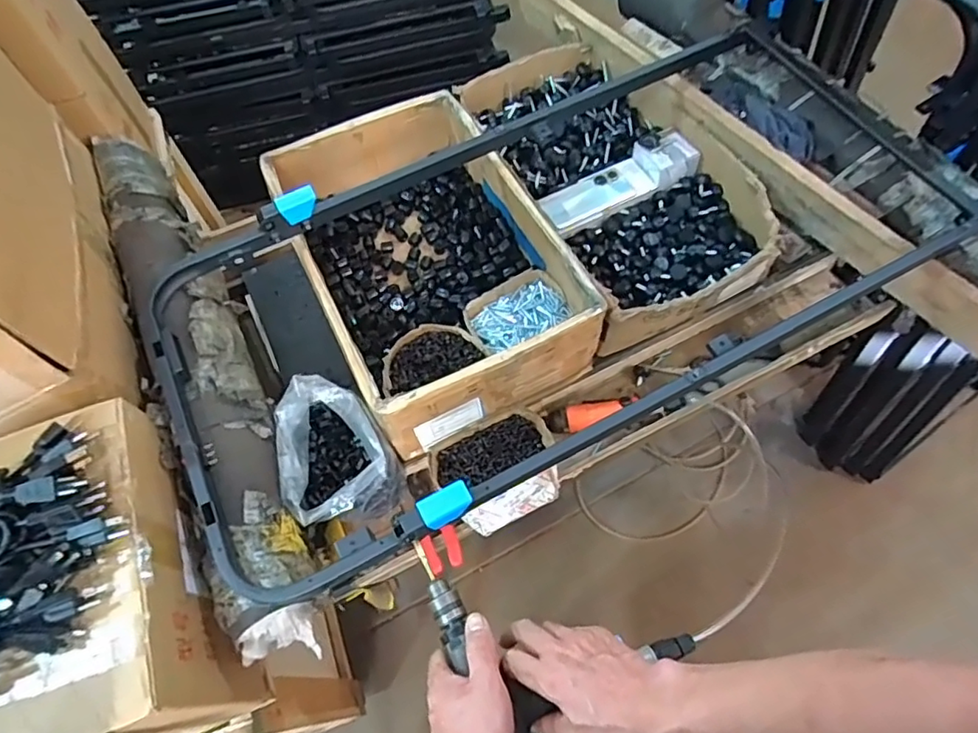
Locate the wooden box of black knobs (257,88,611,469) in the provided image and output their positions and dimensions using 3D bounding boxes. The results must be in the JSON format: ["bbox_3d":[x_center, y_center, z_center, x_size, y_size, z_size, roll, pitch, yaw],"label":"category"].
[{"bbox_3d":[-0.099,-0.170,0.948,0.345,0.174,0.535,-26,64,-10],"label":"wooden box of black knobs"}]

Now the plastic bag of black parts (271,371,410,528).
[{"bbox_3d":[-0.209,0.122,0.819,0.135,0.149,0.176,-24,63,-9],"label":"plastic bag of black parts"}]

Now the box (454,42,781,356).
[{"bbox_3d":[0.211,-0.342,1.028,0.340,0.110,0.618,-22,66,-10],"label":"box"}]

